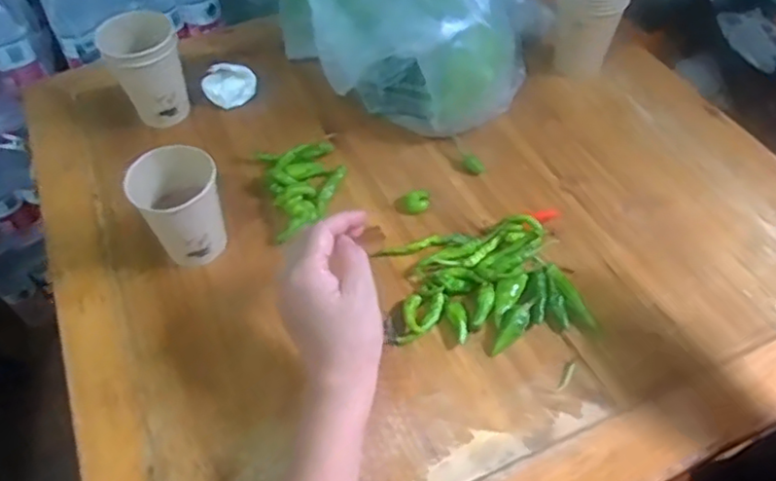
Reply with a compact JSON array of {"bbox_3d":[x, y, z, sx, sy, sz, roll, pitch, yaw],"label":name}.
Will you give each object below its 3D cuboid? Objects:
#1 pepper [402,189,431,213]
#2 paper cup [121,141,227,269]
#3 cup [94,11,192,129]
[{"bbox_3d":[0.027,-0.035,0.604,0.024,0.017,0.020,4,51,4],"label":"pepper"},{"bbox_3d":[-0.177,-0.028,0.553,0.070,0.091,0.066,-29,57,-21],"label":"paper cup"},{"bbox_3d":[-0.246,-0.173,0.663,0.069,0.101,0.068,0,51,0],"label":"cup"}]

